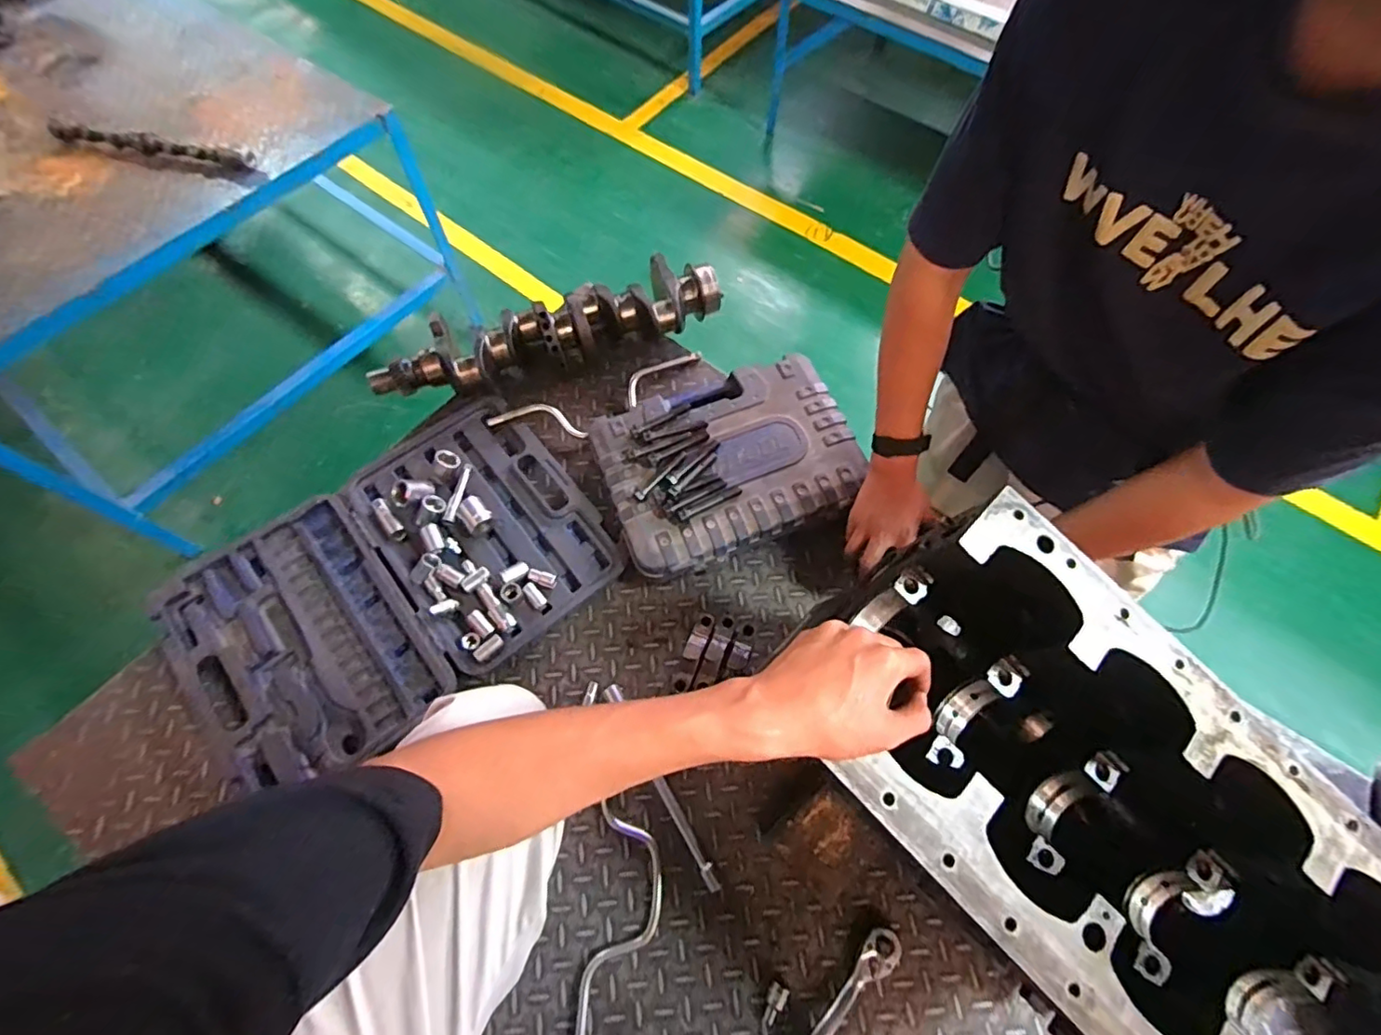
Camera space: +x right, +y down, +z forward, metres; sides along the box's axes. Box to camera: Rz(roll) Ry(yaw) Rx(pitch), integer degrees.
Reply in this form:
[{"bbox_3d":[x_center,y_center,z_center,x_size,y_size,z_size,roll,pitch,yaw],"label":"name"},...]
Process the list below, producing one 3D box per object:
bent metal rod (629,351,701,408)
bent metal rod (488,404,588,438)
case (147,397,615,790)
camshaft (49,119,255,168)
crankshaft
[{"bbox_3d":[-0.056,-0.254,1.015,0.156,0.021,0.050,-40,71,-17],"label":"bent metal rod"},{"bbox_3d":[-0.244,-0.161,0.953,0.152,0.014,0.056,8,64,-14],"label":"bent metal rod"},{"bbox_3d":[-0.411,0.089,0.836,0.556,0.052,0.390,-41,72,-17],"label":"case"},{"bbox_3d":[-1.174,-0.808,1.273,0.464,0.035,0.047,12,65,5],"label":"camshaft"},{"bbox_3d":[-0.245,-0.306,0.983,0.553,0.108,0.145,-18,66,-9],"label":"crankshaft"}]

